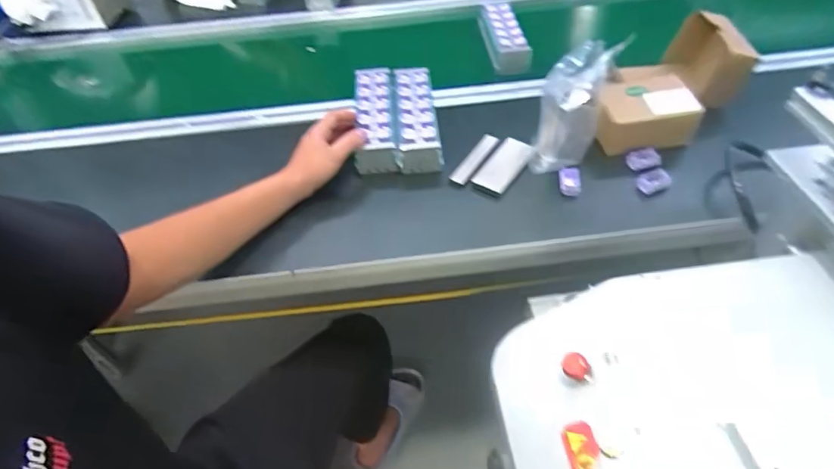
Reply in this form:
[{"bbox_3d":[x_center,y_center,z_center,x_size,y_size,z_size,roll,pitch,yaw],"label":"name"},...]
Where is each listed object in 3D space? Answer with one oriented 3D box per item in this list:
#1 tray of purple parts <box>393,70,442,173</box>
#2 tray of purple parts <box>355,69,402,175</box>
[{"bbox_3d":[-0.001,-0.168,0.704,0.062,0.061,0.184,-4,47,1],"label":"tray of purple parts"},{"bbox_3d":[-0.059,-0.169,0.692,0.056,0.045,0.176,-6,58,-1],"label":"tray of purple parts"}]

